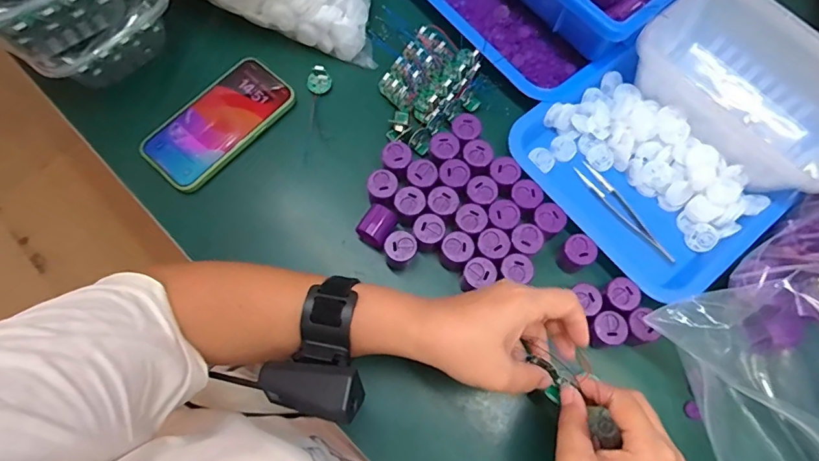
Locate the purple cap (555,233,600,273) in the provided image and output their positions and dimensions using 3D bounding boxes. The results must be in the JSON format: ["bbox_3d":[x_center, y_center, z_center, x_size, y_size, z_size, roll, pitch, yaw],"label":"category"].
[{"bbox_3d":[0.151,0.022,0.430,0.028,0.034,0.026,0,71,-1],"label":"purple cap"}]

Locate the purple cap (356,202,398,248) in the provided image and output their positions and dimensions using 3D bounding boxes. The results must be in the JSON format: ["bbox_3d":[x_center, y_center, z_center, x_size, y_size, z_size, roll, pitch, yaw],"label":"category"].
[{"bbox_3d":[-0.028,-0.004,0.425,0.025,0.022,0.034,31,73,9],"label":"purple cap"}]

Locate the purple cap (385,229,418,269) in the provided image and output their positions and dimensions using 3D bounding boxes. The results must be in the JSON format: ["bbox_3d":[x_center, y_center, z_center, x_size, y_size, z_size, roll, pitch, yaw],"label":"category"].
[{"bbox_3d":[-0.008,0.019,0.430,0.027,0.040,0.027,0,71,-1],"label":"purple cap"}]

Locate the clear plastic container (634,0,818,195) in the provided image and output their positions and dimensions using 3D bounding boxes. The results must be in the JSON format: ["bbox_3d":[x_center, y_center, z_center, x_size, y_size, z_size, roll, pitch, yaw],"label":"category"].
[{"bbox_3d":[0.324,-0.137,0.459,0.132,0.074,0.210,-41,76,-14],"label":"clear plastic container"}]

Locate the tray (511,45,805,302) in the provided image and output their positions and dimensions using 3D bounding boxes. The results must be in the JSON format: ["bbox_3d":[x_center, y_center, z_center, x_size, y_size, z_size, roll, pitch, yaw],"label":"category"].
[{"bbox_3d":[0.220,-0.053,0.456,0.201,0.034,0.221,-36,75,-12],"label":"tray"}]

